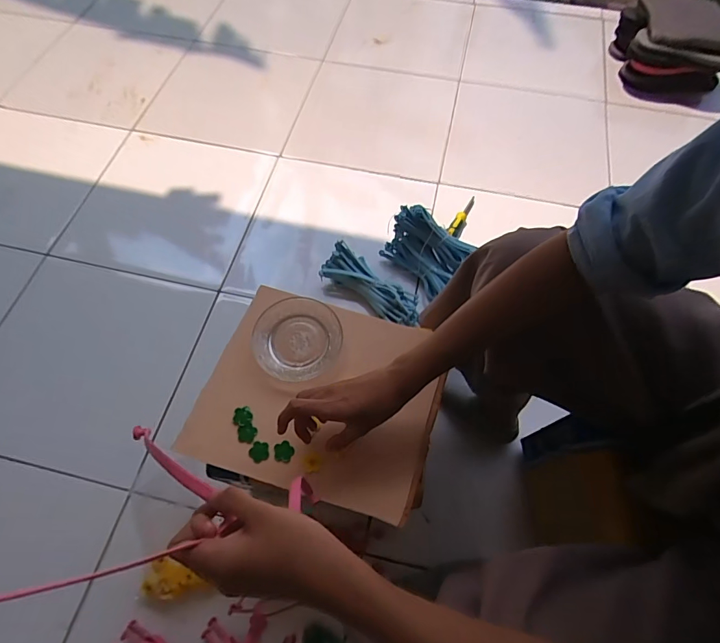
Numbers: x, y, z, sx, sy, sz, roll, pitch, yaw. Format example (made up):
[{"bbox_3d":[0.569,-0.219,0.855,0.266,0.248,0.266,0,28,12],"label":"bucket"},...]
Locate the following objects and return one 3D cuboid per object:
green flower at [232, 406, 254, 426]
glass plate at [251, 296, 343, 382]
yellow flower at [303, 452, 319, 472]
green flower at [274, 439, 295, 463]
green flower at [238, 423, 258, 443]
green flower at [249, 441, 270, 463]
[{"bbox_3d":[-0.142,0.114,0.511,0.024,0.004,0.022,0,64,0],"label":"green flower"},{"bbox_3d":[-0.083,0.021,0.550,0.111,0.017,0.114,0,64,0],"label":"glass plate"},{"bbox_3d":[-0.056,0.165,0.490,0.018,0.004,0.021,-7,64,-5],"label":"yellow flower"},{"bbox_3d":[-0.090,0.154,0.495,0.023,0.004,0.024,0,64,0],"label":"green flower"},{"bbox_3d":[-0.136,0.134,0.504,0.023,0.004,0.022,3,64,2],"label":"green flower"},{"bbox_3d":[-0.118,0.153,0.495,0.023,0.004,0.023,2,64,1],"label":"green flower"}]

